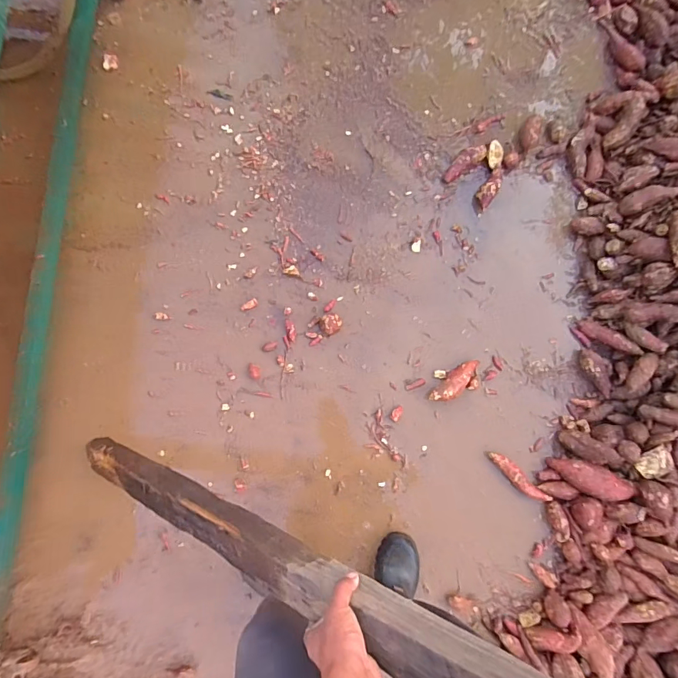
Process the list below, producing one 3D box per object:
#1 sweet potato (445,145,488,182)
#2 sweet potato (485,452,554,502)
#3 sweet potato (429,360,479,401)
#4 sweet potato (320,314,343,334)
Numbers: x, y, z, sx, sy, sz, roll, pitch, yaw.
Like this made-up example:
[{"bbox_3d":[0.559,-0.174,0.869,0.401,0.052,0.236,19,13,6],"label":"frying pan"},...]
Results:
[{"bbox_3d":[0.395,-0.560,1.329,0.163,0.042,0.067,-39,84,5],"label":"sweet potato"},{"bbox_3d":[0.507,0.396,1.193,0.207,0.036,0.041,40,81,4],"label":"sweet potato"},{"bbox_3d":[0.343,0.124,1.223,0.181,0.042,0.065,-44,85,-9],"label":"sweet potato"},{"bbox_3d":[-0.022,-0.045,1.229,0.067,0.046,0.062,0,81,-3],"label":"sweet potato"}]

